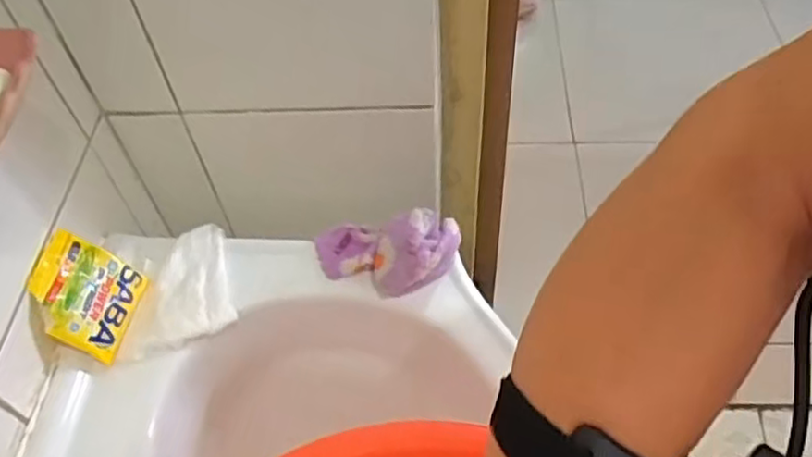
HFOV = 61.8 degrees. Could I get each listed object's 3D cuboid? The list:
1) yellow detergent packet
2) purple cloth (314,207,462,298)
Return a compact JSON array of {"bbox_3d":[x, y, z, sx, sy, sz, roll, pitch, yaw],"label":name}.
[{"bbox_3d":[-0.276,0.058,0.588,0.016,0.089,0.087,-18,51,42],"label":"yellow detergent packet"},{"bbox_3d":[-0.021,0.015,0.637,0.134,0.051,0.081,4,54,7],"label":"purple cloth"}]

